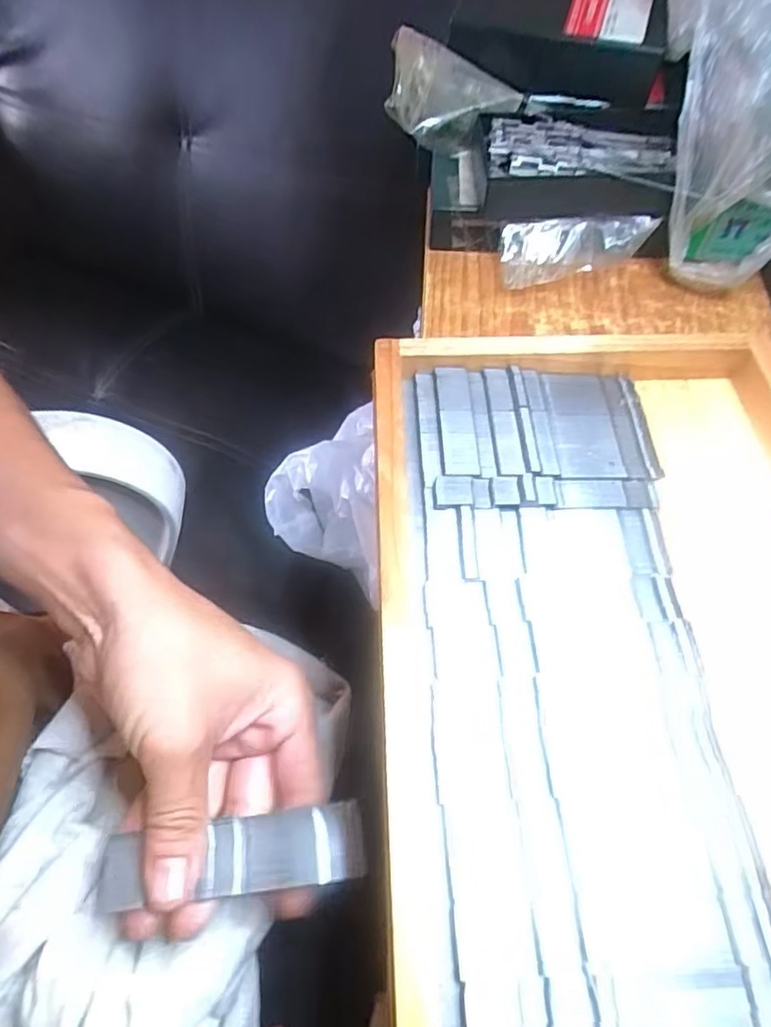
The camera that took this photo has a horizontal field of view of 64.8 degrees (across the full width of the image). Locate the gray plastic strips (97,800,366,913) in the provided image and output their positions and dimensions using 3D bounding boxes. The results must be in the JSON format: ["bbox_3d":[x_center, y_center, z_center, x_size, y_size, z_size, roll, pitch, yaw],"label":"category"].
[{"bbox_3d":[-0.061,0.139,0.245,0.104,0.009,0.028,-5,59,-5],"label":"gray plastic strips"}]

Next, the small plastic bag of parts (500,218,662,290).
[{"bbox_3d":[0.109,-0.157,0.353,0.087,0.020,0.033,-13,59,-8],"label":"small plastic bag of parts"}]

